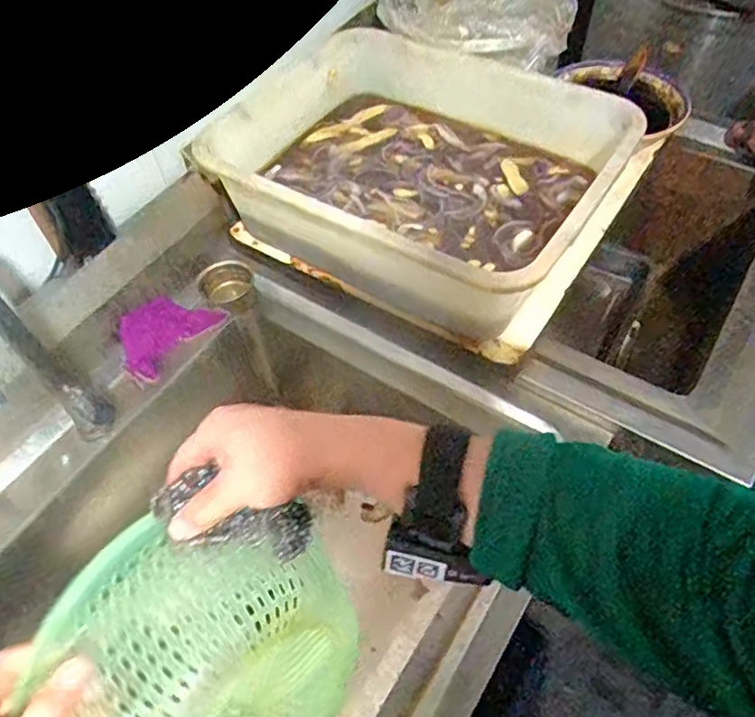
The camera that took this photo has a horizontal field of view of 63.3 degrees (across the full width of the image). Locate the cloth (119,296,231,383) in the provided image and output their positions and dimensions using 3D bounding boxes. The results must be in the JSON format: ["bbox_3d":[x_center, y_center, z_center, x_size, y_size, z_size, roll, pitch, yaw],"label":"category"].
[{"bbox_3d":[-0.268,-0.039,0.773,0.077,0.040,0.135,33,63,23],"label":"cloth"}]

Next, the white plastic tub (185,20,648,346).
[{"bbox_3d":[0.055,-0.239,0.765,0.447,0.121,0.362,29,61,21],"label":"white plastic tub"}]

